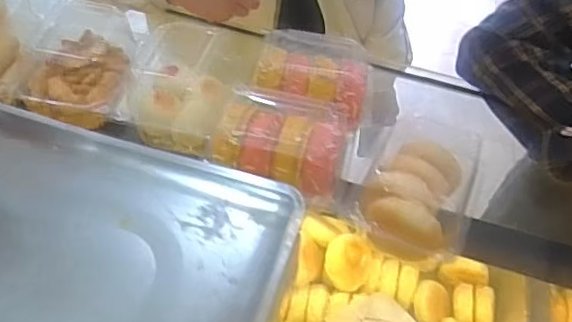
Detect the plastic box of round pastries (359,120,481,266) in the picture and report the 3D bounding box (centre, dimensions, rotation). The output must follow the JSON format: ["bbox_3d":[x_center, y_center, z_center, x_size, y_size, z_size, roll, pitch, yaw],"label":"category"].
[{"bbox_3d":[0.121,0.027,0.540,0.093,0.061,0.124,18,47,10],"label":"plastic box of round pastries"}]

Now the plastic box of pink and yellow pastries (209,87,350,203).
[{"bbox_3d":[-0.005,-0.021,0.560,0.129,0.060,0.098,13,47,5],"label":"plastic box of pink and yellow pastries"}]

